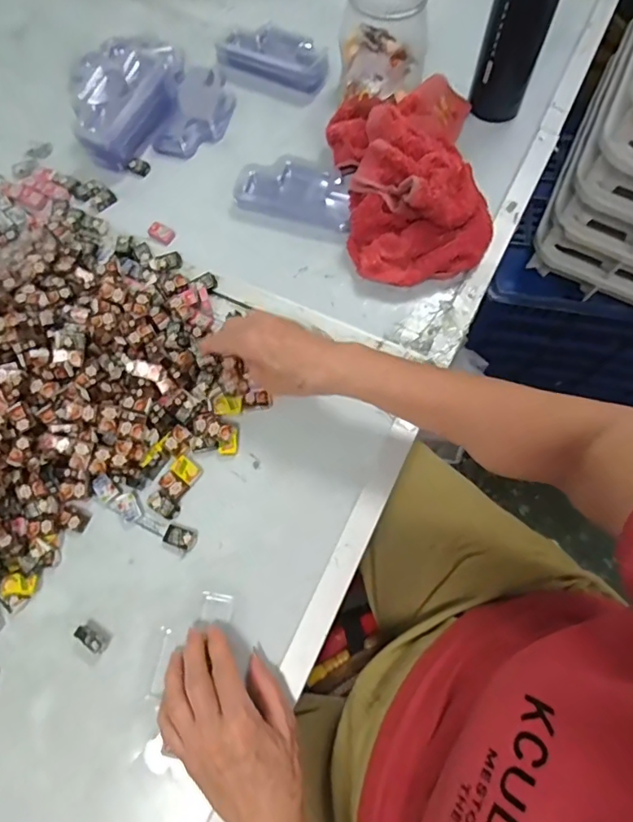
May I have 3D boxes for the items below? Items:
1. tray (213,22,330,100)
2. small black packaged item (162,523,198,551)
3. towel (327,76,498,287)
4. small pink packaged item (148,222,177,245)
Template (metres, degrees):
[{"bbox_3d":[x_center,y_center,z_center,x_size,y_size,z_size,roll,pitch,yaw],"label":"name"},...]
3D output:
[{"bbox_3d":[-0.049,-0.430,0.601,0.131,0.025,0.063,25,74,9],"label":"tray"},{"bbox_3d":[-0.123,0.114,0.445,0.028,0.008,0.019,19,73,7],"label":"small black packaged item"},{"bbox_3d":[0.107,-0.257,0.522,0.165,0.077,0.243,-8,72,-2],"label":"towel"},{"bbox_3d":[-0.171,-0.197,0.544,0.031,0.004,0.020,31,75,11],"label":"small pink packaged item"}]

